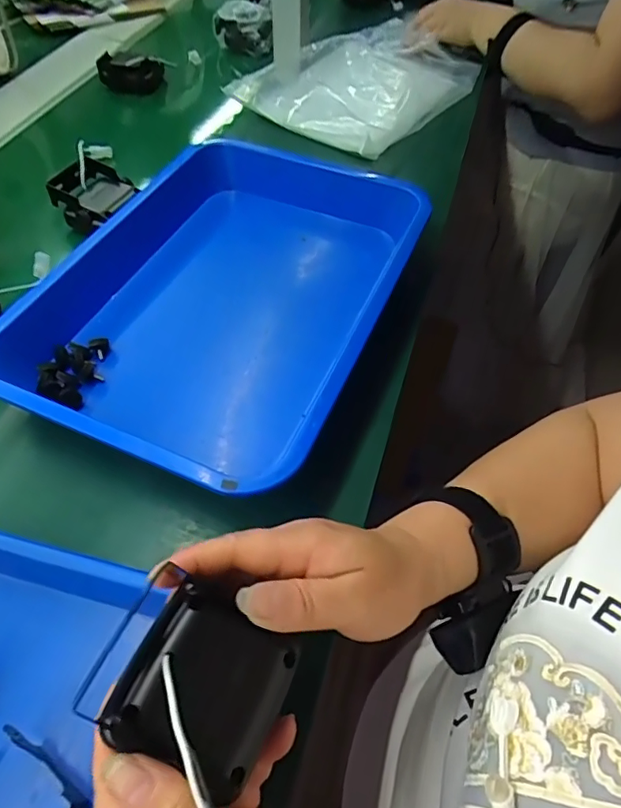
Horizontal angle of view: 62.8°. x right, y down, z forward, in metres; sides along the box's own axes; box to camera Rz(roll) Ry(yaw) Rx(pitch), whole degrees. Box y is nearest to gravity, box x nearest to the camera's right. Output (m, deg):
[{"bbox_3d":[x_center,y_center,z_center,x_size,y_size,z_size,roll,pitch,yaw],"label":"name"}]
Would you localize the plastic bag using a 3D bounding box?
[{"bbox_3d":[0.068,-0.430,0.675,0.242,0.049,0.291,33,61,20],"label":"plastic bag"}]

